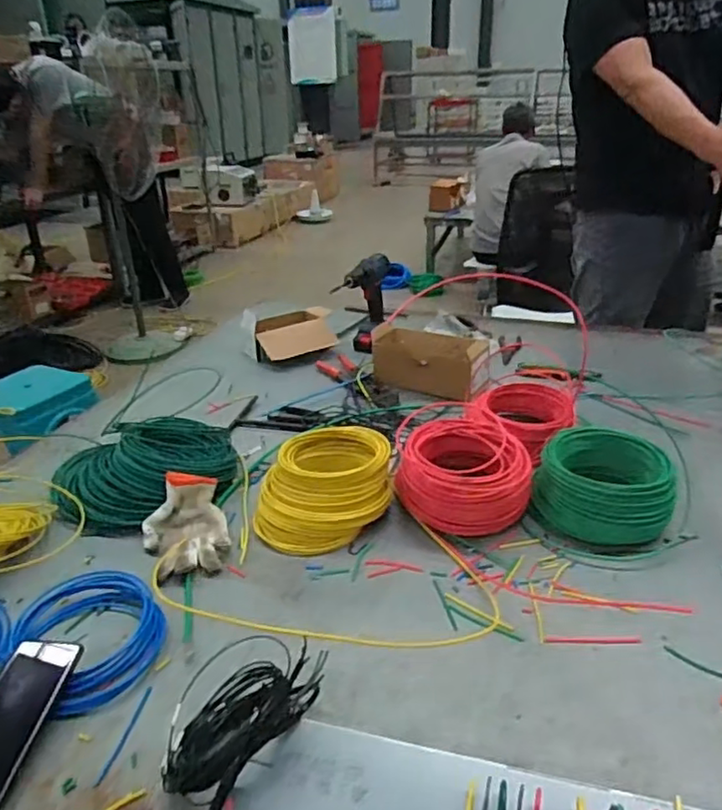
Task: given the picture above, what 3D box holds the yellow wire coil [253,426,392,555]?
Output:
[{"bbox_3d":[-0.056,0.104,0.909,0.190,0.079,0.201,-1,27,1],"label":"yellow wire coil"}]

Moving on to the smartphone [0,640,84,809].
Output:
[{"bbox_3d":[-0.335,0.300,0.595,0.069,0.015,0.172,11,37,1],"label":"smartphone"}]

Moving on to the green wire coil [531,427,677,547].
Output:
[{"bbox_3d":[0.334,0.111,0.864,0.155,0.097,0.147,-1,27,1],"label":"green wire coil"}]

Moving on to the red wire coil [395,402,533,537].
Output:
[{"bbox_3d":[0.139,0.084,0.913,0.174,0.099,0.195,-6,28,-9],"label":"red wire coil"}]

